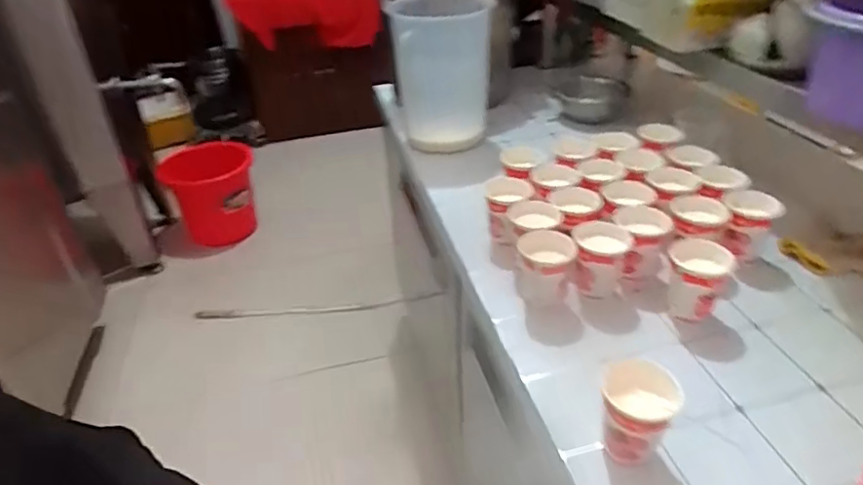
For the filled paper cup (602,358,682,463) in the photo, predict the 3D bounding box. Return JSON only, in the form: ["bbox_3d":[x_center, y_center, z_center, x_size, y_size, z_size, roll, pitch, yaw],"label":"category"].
[{"bbox_3d":[0.190,0.158,0.513,0.062,0.078,0.066,-2,35,2],"label":"filled paper cup"}]

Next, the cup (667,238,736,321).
[{"bbox_3d":[0.317,0.046,0.664,0.067,0.080,0.063,22,42,32],"label":"cup"}]

